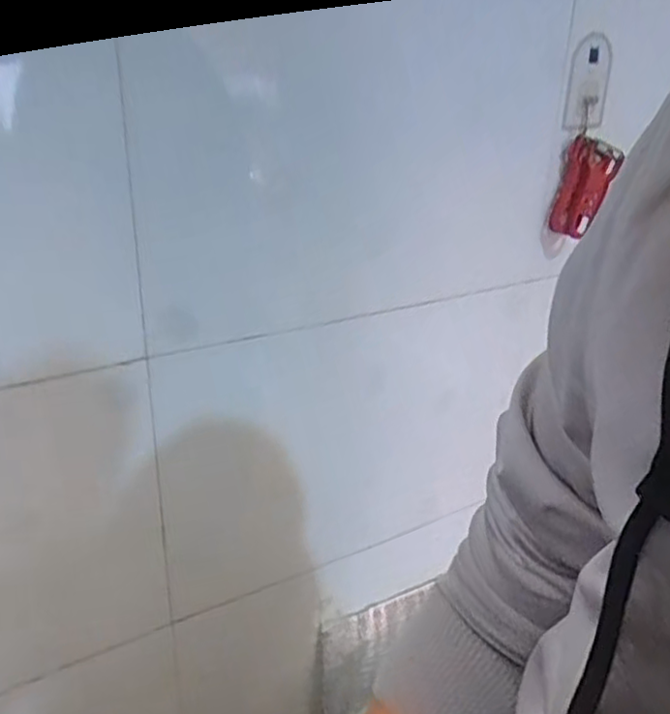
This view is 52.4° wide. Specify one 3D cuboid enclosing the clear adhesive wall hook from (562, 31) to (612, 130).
[{"bbox_3d":[0.273,-0.296,0.734,0.062,0.094,0.007,-10,22,-26],"label":"clear adhesive wall hook"}]

